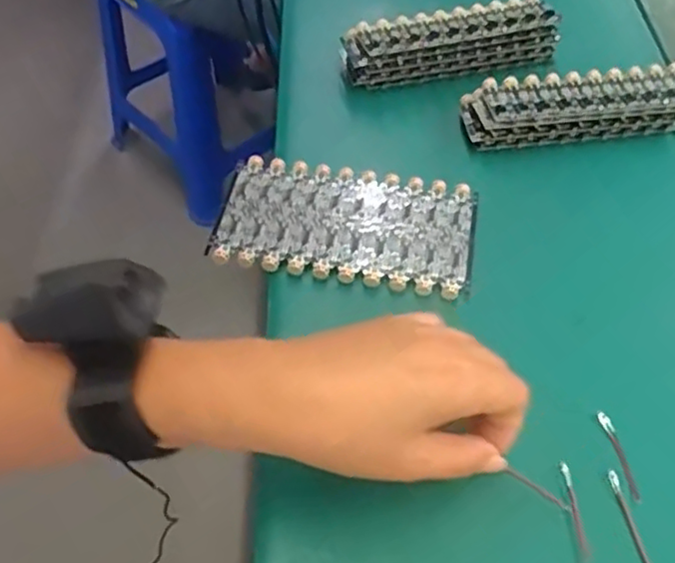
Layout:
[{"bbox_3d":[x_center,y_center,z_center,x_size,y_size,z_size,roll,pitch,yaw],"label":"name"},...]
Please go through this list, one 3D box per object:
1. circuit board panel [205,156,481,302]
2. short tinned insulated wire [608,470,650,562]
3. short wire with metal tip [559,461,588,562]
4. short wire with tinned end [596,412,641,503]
[{"bbox_3d":[0.006,-0.037,0.429,0.161,0.008,0.089,10,55,4],"label":"circuit board panel"},{"bbox_3d":[0.144,0.117,0.325,0.005,0.004,0.047,-10,57,-7],"label":"short tinned insulated wire"},{"bbox_3d":[0.117,0.113,0.327,0.005,0.004,0.049,0,56,-1],"label":"short wire with metal tip"},{"bbox_3d":[0.147,0.090,0.343,0.007,0.004,0.048,-9,56,-6],"label":"short wire with tinned end"}]

